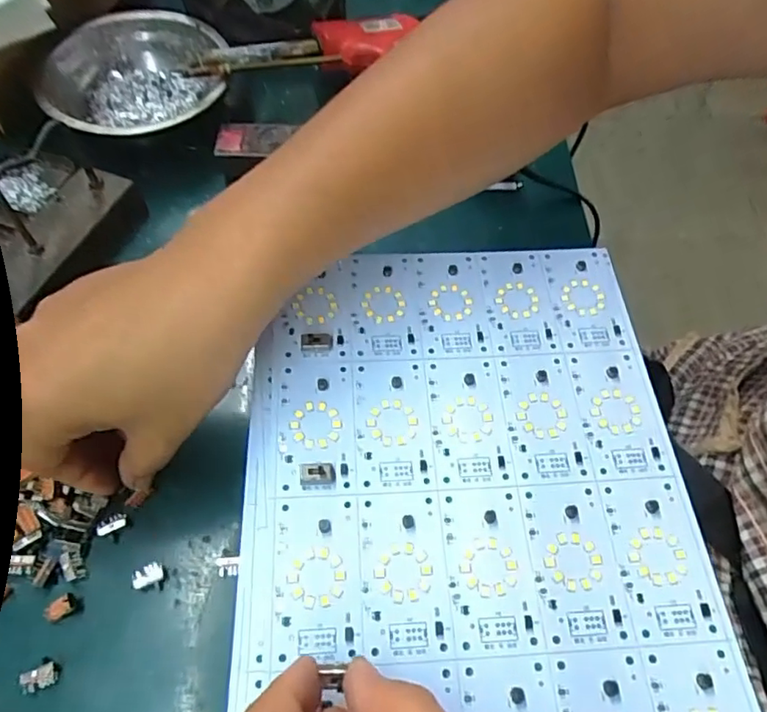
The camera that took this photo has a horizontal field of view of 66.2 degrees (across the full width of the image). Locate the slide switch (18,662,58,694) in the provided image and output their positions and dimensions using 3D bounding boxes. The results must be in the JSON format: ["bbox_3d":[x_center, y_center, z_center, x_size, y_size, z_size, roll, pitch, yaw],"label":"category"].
[{"bbox_3d":[-0.145,0.135,0.247,0.014,0.006,0.009,-21,63,-14],"label":"slide switch"}]

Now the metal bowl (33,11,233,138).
[{"bbox_3d":[-0.169,-0.186,0.407,0.120,0.037,0.123,-5,60,-5],"label":"metal bowl"}]

